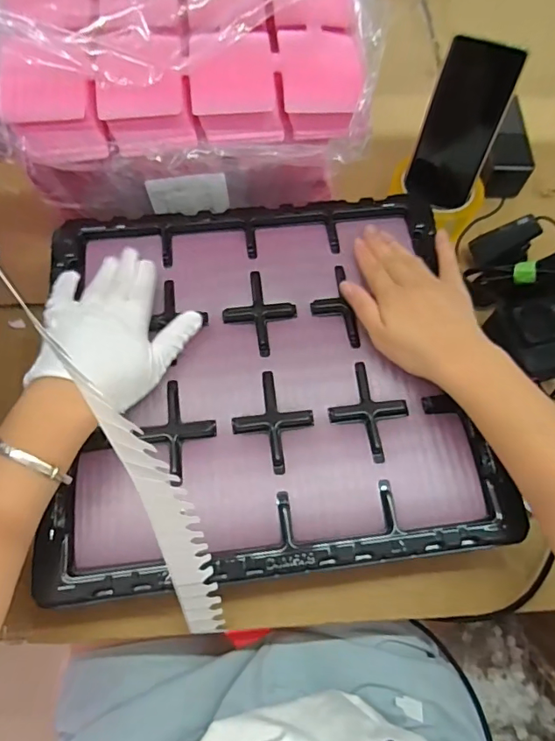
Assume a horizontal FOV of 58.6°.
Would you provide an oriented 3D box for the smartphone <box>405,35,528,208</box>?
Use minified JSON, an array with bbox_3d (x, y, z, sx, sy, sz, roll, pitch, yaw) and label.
[{"bbox_3d":[0.200,-0.265,0.540,0.077,0.157,0.018,19,30,7],"label":"smartphone"}]

